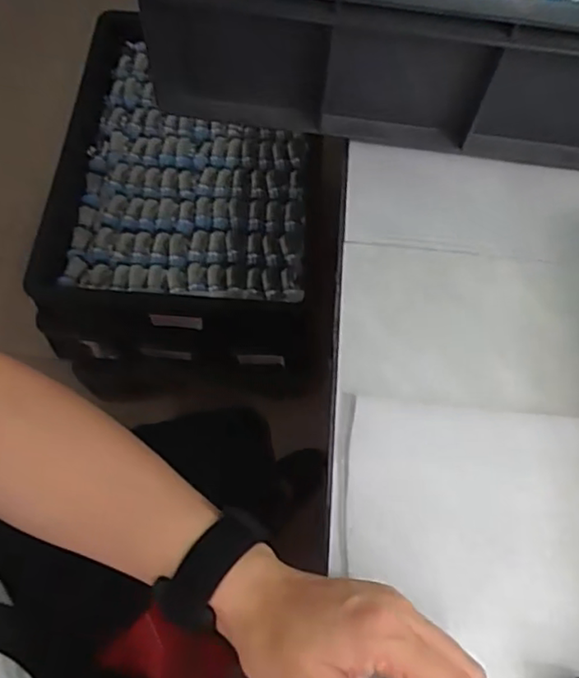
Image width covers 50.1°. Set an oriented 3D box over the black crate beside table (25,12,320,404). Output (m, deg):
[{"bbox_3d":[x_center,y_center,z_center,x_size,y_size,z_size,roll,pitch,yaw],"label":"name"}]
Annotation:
[{"bbox_3d":[-0.175,-0.238,1.113,0.433,0.262,0.609,5,63,-1],"label":"black crate beside table"}]

